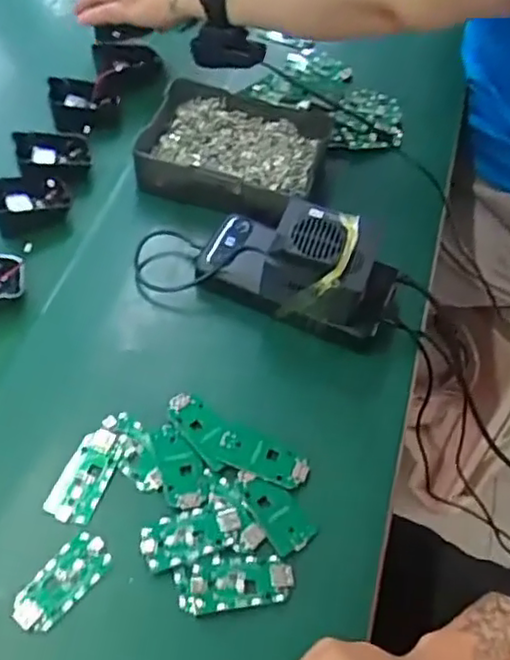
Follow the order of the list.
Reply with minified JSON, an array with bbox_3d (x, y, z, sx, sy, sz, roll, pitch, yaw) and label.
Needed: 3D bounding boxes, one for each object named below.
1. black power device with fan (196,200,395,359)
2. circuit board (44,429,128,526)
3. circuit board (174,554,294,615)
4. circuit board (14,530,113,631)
[{"bbox_3d":[0.032,-0.053,0.516,0.155,0.084,0.077,21,58,13],"label":"black power device with fan"},{"bbox_3d":[-0.115,0.098,0.448,0.033,0.004,0.065,17,57,10],"label":"circuit board"},{"bbox_3d":[-0.012,0.158,0.413,0.071,0.005,0.032,-7,56,-6],"label":"circuit board"},{"bbox_3d":[-0.120,0.157,0.410,0.030,0.007,0.063,36,62,21],"label":"circuit board"}]

